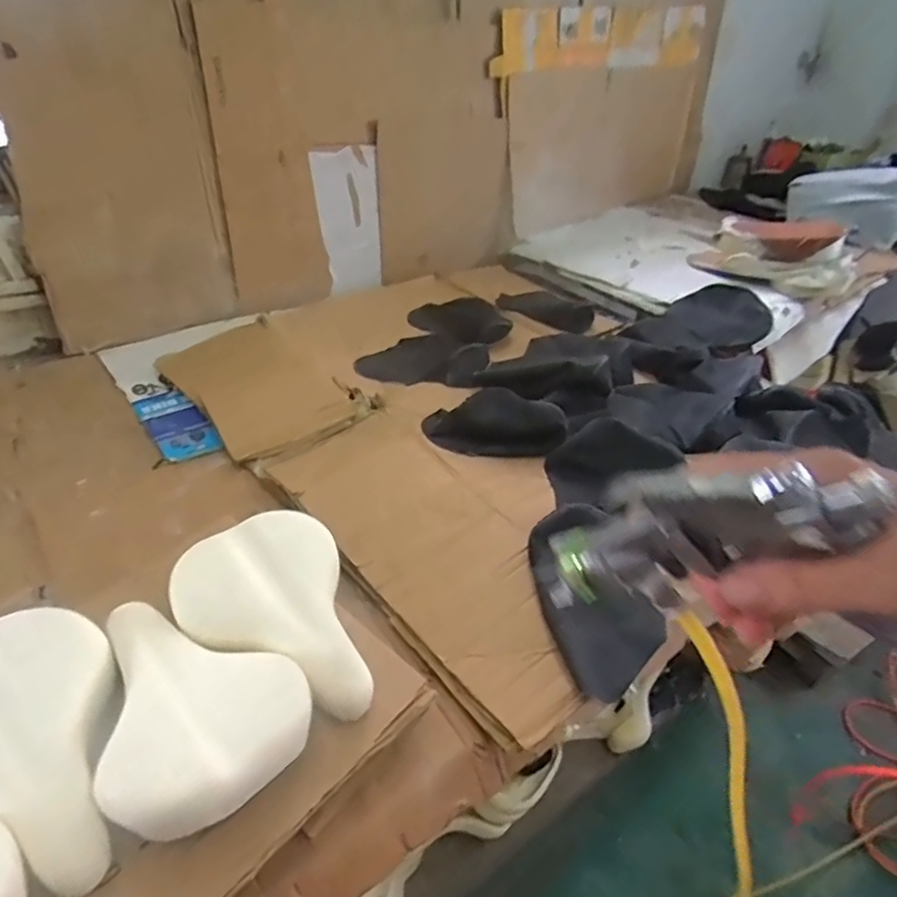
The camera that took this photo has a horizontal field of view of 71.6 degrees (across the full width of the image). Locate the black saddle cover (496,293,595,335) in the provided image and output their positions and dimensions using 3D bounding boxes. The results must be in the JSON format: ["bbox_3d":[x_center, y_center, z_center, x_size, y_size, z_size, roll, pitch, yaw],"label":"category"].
[{"bbox_3d":[0.237,-0.346,1.549,0.250,0.073,0.042,22,38,24],"label":"black saddle cover"}]

